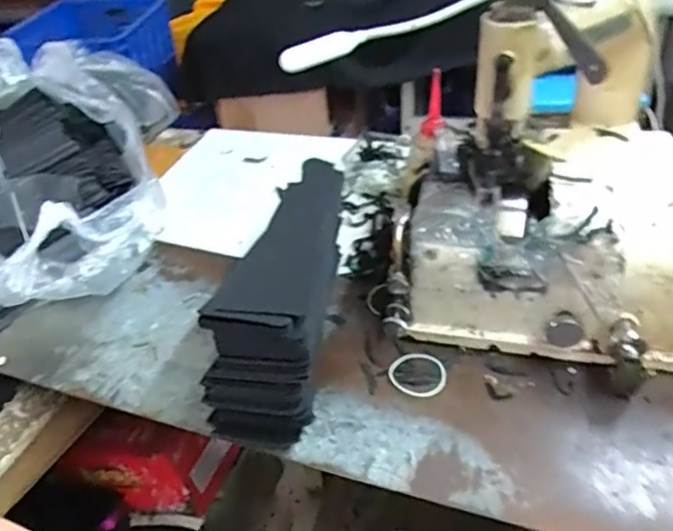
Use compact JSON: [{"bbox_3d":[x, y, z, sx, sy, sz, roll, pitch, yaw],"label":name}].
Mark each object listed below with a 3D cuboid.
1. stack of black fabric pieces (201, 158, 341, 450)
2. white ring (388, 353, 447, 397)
[{"bbox_3d":[-0.055,0.027,0.643,0.098,0.128,0.317,-1,37,6],"label":"stack of black fabric pieces"},{"bbox_3d":[0.084,0.110,0.621,0.056,0.006,0.054,-3,37,3],"label":"white ring"}]

